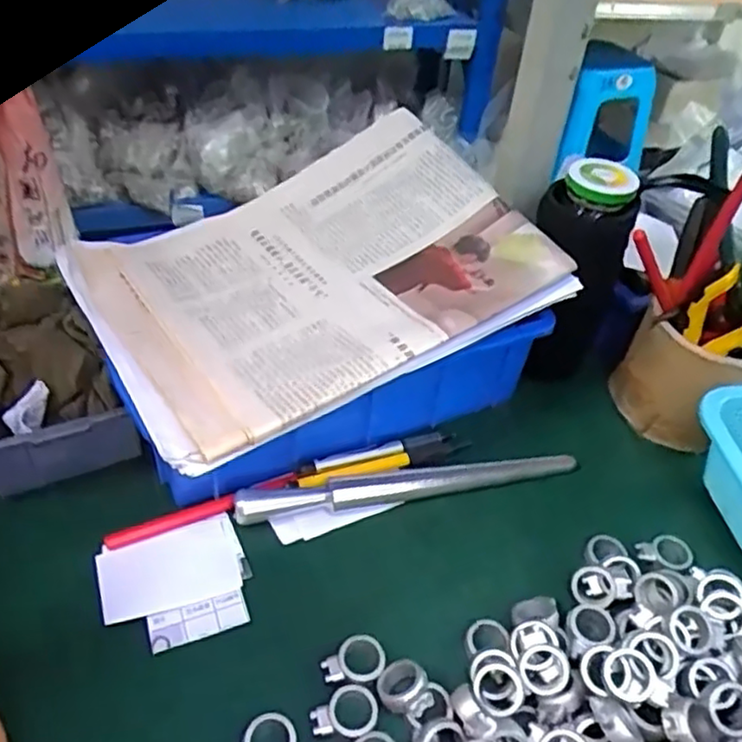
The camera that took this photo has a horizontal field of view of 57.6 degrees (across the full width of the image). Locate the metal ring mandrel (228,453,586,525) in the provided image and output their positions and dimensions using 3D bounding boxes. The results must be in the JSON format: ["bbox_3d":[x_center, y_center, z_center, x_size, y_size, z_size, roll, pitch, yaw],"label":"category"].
[{"bbox_3d":[0.029,0.079,0.468,0.242,0.024,0.019,-6,43,-13],"label":"metal ring mandrel"}]

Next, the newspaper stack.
[{"bbox_3d":[-0.041,-0.080,0.471,0.291,0.073,0.231,-21,49,-28],"label":"newspaper stack"}]

